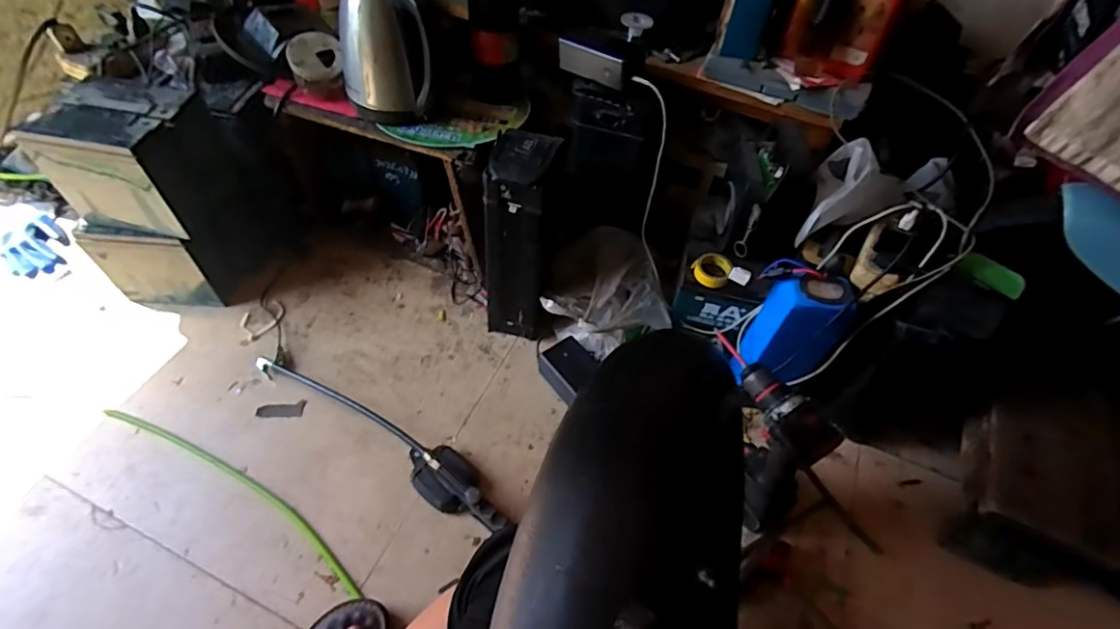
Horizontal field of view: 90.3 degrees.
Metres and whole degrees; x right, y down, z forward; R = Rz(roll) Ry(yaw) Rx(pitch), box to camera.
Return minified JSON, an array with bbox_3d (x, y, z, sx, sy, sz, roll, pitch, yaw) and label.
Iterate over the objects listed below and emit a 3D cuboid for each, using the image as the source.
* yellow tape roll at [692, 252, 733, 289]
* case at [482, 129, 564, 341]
[{"bbox_3d":[0.236,-0.071,0.865,0.057,0.024,0.057,2,52,-2],"label":"yellow tape roll"},{"bbox_3d":[-0.062,-0.114,0.904,0.091,0.364,0.121,13,53,5],"label":"case"}]

